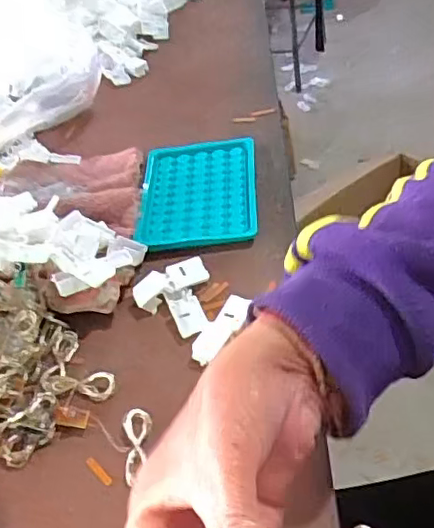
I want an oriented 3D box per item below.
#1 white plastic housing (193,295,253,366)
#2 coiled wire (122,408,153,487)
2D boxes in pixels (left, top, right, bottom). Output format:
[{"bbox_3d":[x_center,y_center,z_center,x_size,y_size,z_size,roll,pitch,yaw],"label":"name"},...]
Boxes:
[{"bbox_3d":[0.003,0.042,0.395,0.018,0.008,0.054,20,54,30],"label":"white plastic housing"},{"bbox_3d":[-0.045,0.104,0.347,0.017,0.006,0.043,-12,45,2],"label":"coiled wire"}]

